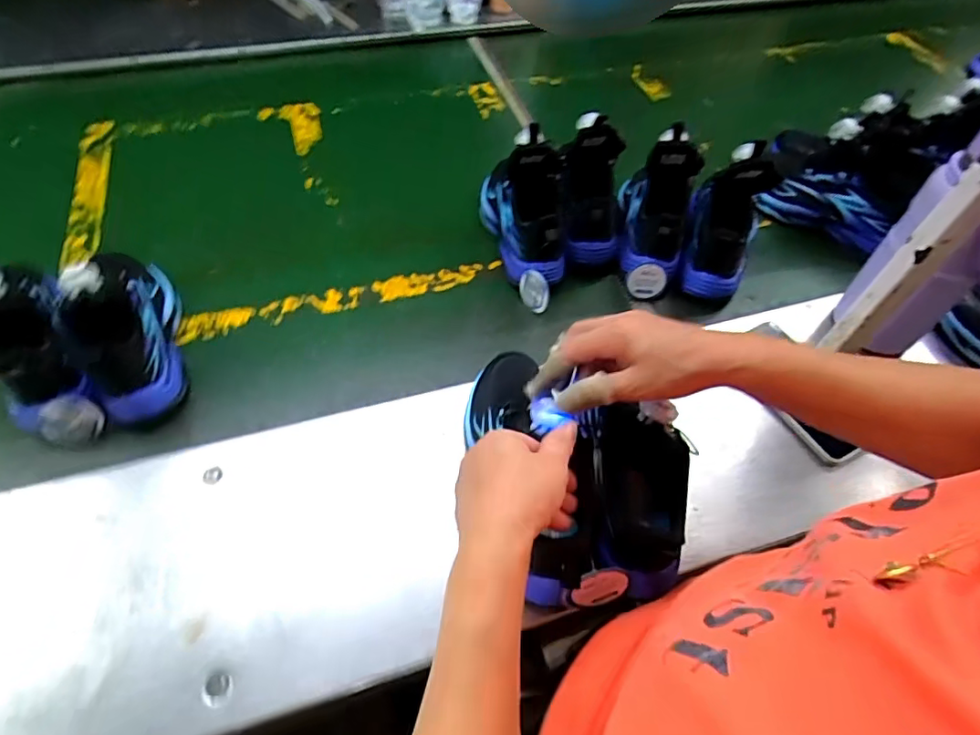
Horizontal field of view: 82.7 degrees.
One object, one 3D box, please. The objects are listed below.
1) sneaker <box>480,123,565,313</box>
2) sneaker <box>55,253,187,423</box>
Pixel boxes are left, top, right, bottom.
[{"bbox_3d":[0.039,-0.189,0.665,0.094,0.128,0.222,2,56,-2],"label":"sneaker"},{"bbox_3d":[-0.374,-0.052,0.559,0.083,0.114,0.210,-17,58,-14],"label":"sneaker"}]

